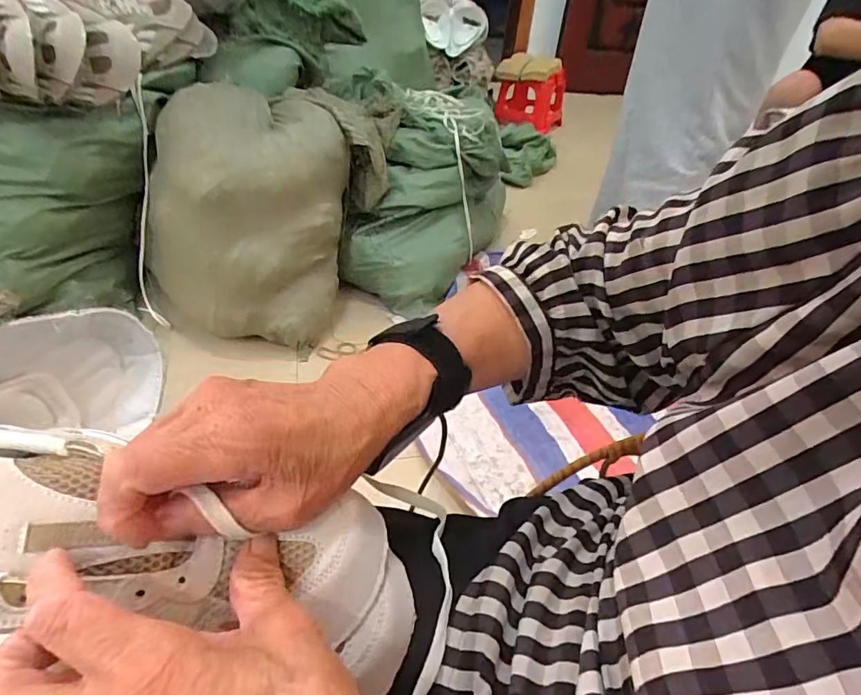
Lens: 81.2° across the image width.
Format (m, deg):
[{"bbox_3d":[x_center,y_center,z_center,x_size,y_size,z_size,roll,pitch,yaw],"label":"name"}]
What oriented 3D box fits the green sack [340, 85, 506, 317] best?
[{"bbox_3d":[-0.011,-0.358,1.228,0.299,0.394,0.376,17,40,13],"label":"green sack"}]

